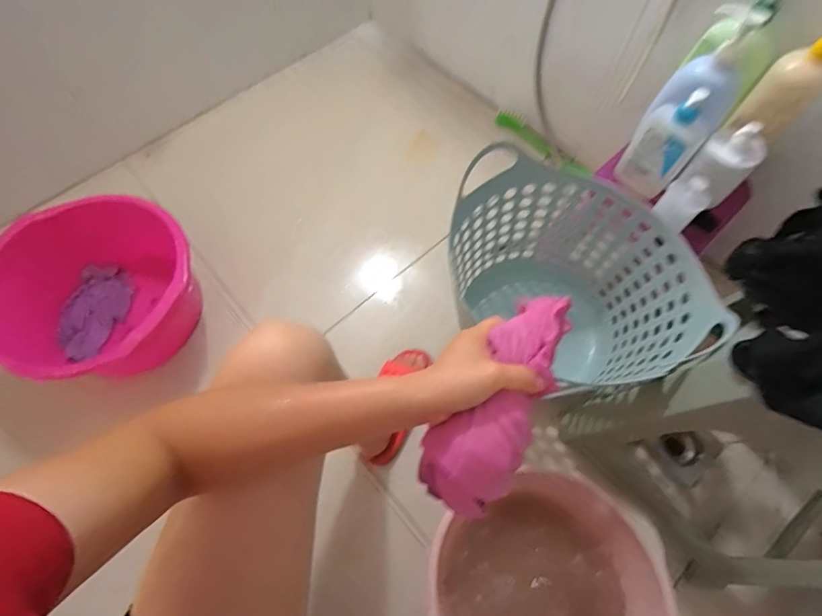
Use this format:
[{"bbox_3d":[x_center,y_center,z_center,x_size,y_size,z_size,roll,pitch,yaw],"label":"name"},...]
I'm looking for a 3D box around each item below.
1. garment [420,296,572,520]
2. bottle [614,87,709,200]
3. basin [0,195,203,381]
[{"bbox_3d":[0.085,0.090,0.406,0.083,0.069,0.224,28,84,12],"label":"garment"},{"bbox_3d":[0.418,-0.270,0.699,0.093,0.179,0.052,38,71,15],"label":"bottle"},{"bbox_3d":[-0.628,-0.036,0.901,0.358,0.215,0.385,0,65,0],"label":"basin"}]

